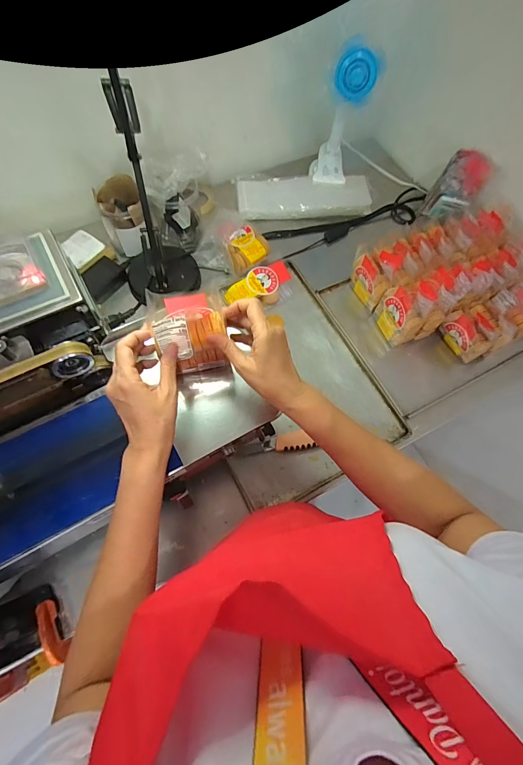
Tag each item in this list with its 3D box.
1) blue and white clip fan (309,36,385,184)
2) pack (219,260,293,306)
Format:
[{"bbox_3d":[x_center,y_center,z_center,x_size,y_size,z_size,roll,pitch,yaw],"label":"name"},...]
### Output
[{"bbox_3d":[0.161,-0.546,0.735,0.075,0.234,0.095,-11,68,-8],"label":"blue and white clip fan"},{"bbox_3d":[-0.007,-0.192,0.707,0.141,0.047,0.063,-21,70,-11],"label":"pack"}]

